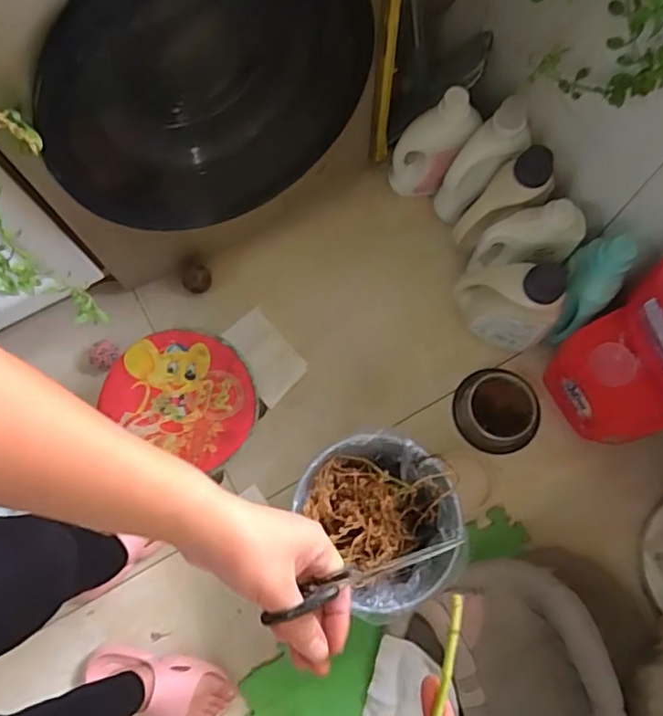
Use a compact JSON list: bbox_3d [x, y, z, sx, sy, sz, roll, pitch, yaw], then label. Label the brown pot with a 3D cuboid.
[{"bbox_3d":[0.332,0.100,1.142,0.165,0.062,0.170,4,74,2],"label":"brown pot"}]

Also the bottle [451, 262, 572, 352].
[{"bbox_3d":[0.330,-0.108,1.077,0.091,0.241,0.192,-41,77,-10],"label":"bottle"}]

